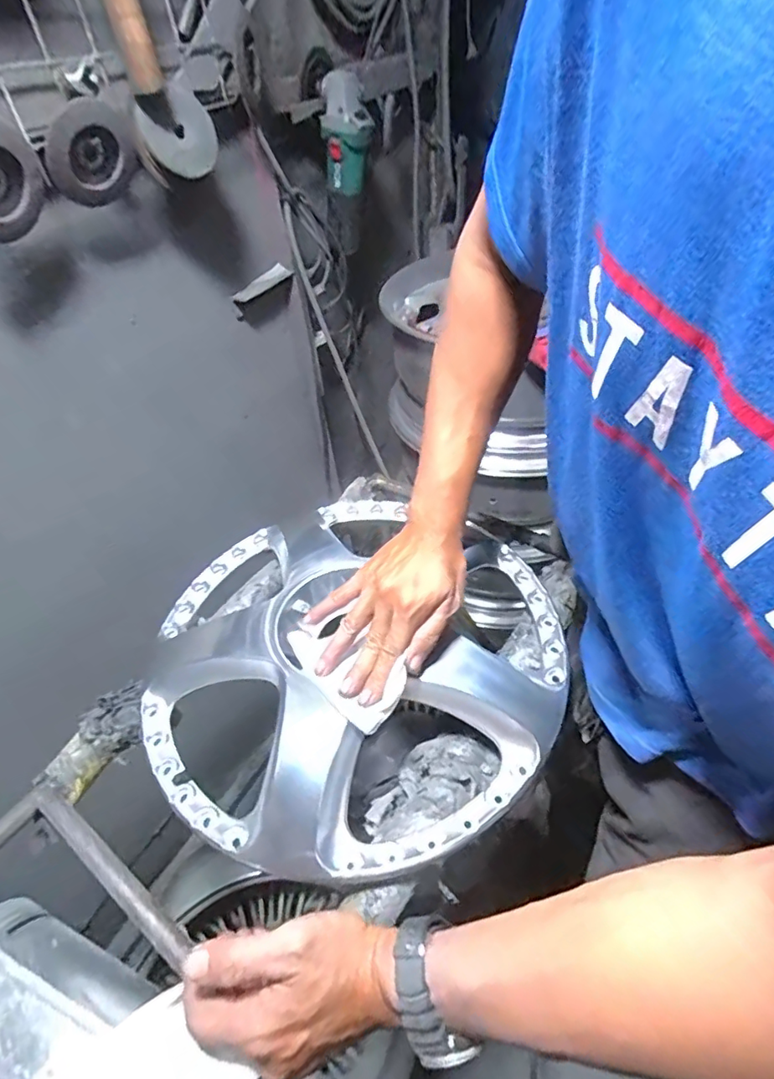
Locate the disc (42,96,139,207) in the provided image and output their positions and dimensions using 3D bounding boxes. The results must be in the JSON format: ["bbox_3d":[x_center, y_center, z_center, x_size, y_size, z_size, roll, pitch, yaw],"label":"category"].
[{"bbox_3d":[-0.308,-0.403,0.548,0.013,0.099,0.103,37,82,9],"label":"disc"}]

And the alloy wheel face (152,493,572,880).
[{"bbox_3d":[-0.044,0.109,0.541,0.415,0.070,0.400,-3,45,3],"label":"alloy wheel face"}]

